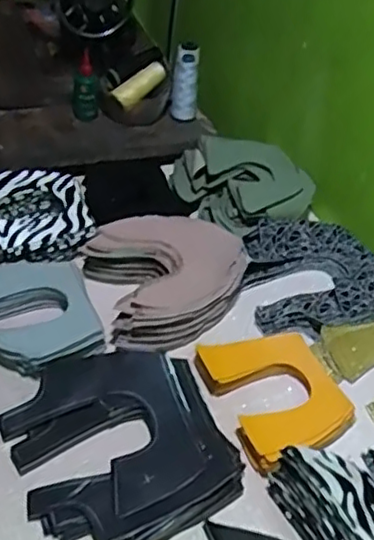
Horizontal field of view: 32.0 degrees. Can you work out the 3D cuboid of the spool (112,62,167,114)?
[{"bbox_3d":[-0.083,-0.324,1.138,0.035,0.036,0.114,33,65,30],"label":"spool"}]

